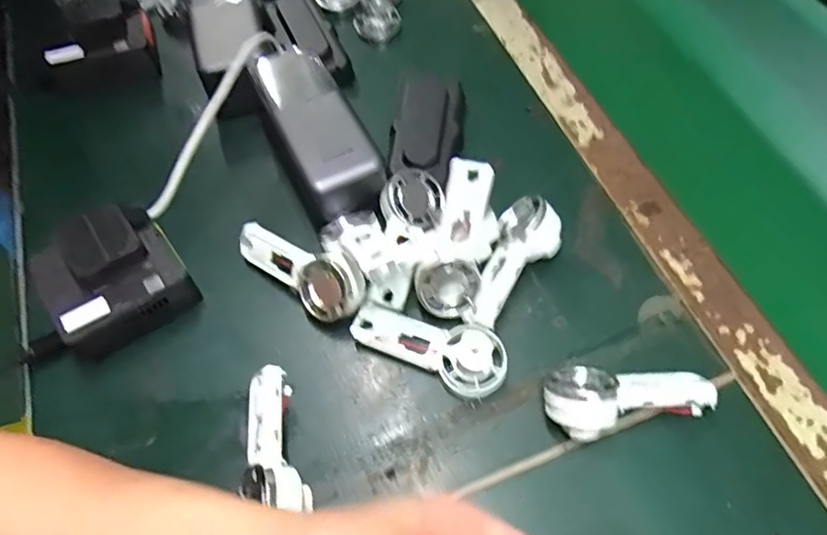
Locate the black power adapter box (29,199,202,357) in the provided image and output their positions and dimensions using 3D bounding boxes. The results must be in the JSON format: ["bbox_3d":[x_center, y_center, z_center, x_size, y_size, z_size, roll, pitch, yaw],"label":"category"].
[{"bbox_3d":[-0.188,0.007,0.359,0.081,0.055,0.071,-30,62,-15],"label":"black power adapter box"}]

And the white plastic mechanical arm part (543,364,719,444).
[{"bbox_3d":[0.120,0.071,0.320,0.094,0.038,0.038,-9,59,-3],"label":"white plastic mechanical arm part"}]

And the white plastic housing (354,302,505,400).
[{"bbox_3d":[0.009,0.046,0.342,0.093,0.031,0.038,18,61,12],"label":"white plastic housing"}]

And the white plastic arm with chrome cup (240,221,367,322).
[{"bbox_3d":[-0.072,0.000,0.365,0.092,0.017,0.039,29,104,22],"label":"white plastic arm with chrome cup"}]

